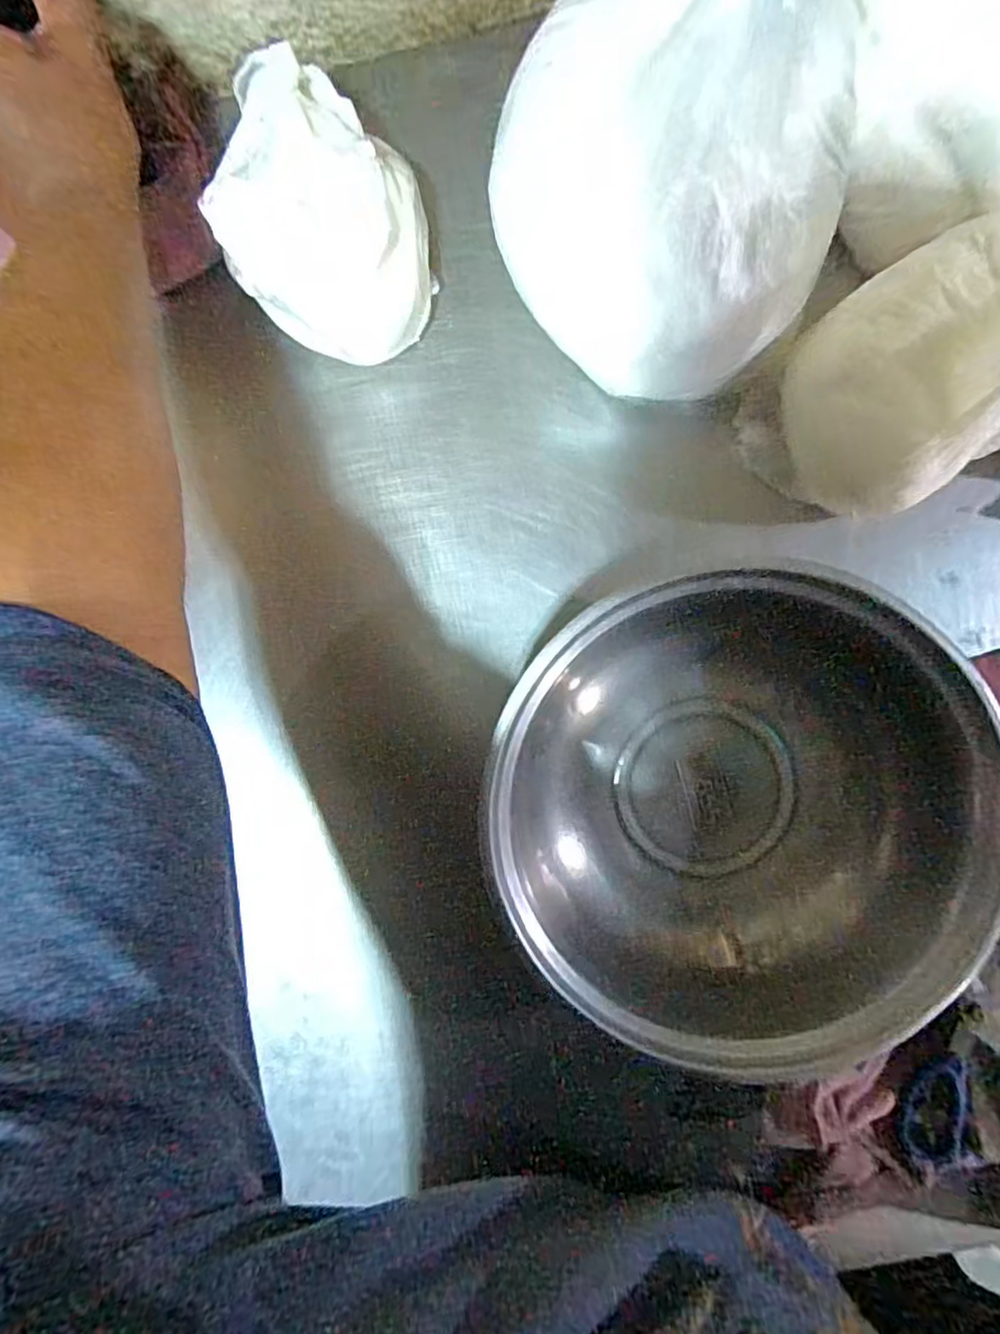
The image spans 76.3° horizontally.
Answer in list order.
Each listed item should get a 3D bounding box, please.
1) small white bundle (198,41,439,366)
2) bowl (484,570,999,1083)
[{"bbox_3d":[-0.099,-0.254,0.368,0.109,0.098,0.144,-18,94,3],"label":"small white bundle"},{"bbox_3d":[0.129,0.088,0.383,0.262,0.088,0.251,0,93,3],"label":"bowl"}]

